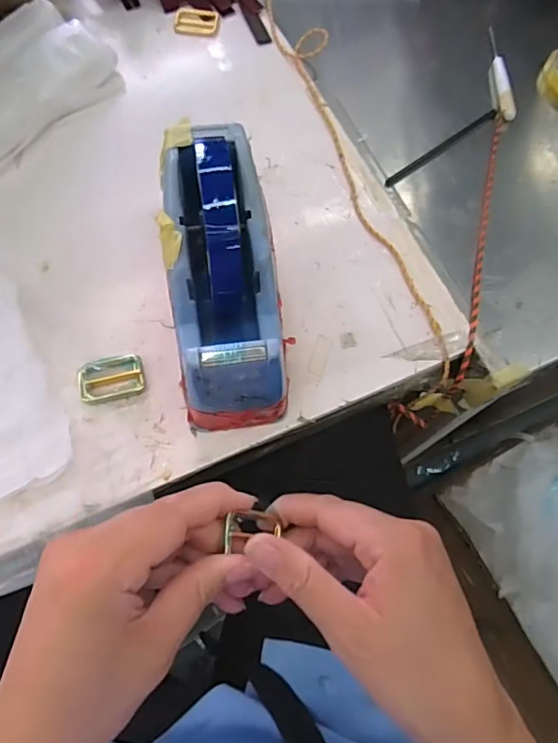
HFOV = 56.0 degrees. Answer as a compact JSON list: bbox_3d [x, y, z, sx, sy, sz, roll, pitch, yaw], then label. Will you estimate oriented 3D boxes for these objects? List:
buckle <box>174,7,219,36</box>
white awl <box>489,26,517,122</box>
[{"bbox_3d":[-0.084,-0.357,0.536,0.043,0.006,0.033,7,68,0],"label":"buckle"},{"bbox_3d":[0.223,-0.302,0.532,0.016,0.014,0.125,1,68,-3],"label":"white awl"}]

